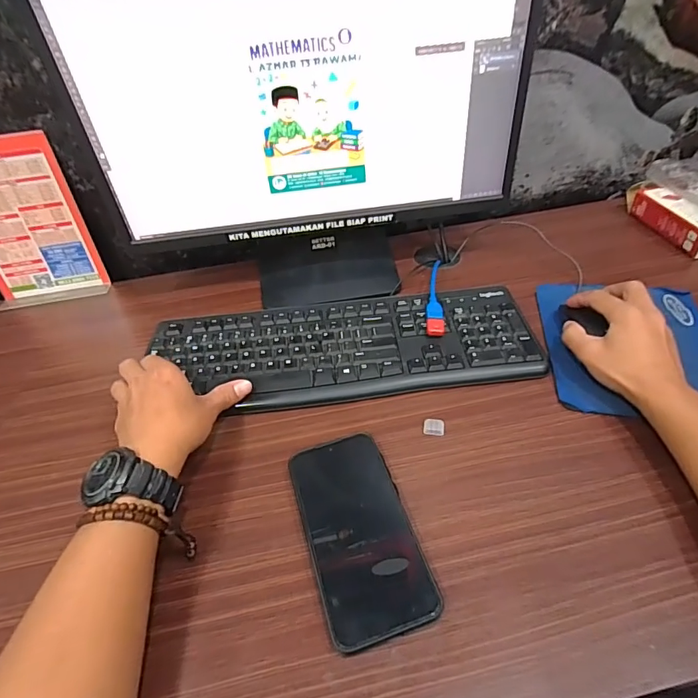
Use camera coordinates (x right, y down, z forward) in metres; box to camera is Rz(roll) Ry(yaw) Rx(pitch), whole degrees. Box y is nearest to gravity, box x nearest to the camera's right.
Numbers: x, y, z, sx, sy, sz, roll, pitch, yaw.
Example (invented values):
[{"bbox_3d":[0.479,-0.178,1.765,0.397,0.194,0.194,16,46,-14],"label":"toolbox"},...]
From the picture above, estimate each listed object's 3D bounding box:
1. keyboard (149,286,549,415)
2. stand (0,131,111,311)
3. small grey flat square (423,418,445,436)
[{"bbox_3d":[-0.008,-0.004,0.501,0.418,0.017,0.154,-3,45,3],"label":"keyboard"},{"bbox_3d":[-0.437,-0.165,0.598,0.148,0.209,0.053,-14,43,-8],"label":"stand"},{"bbox_3d":[0.081,0.074,0.422,0.019,0.005,0.015,4,45,10],"label":"small grey flat square"}]

